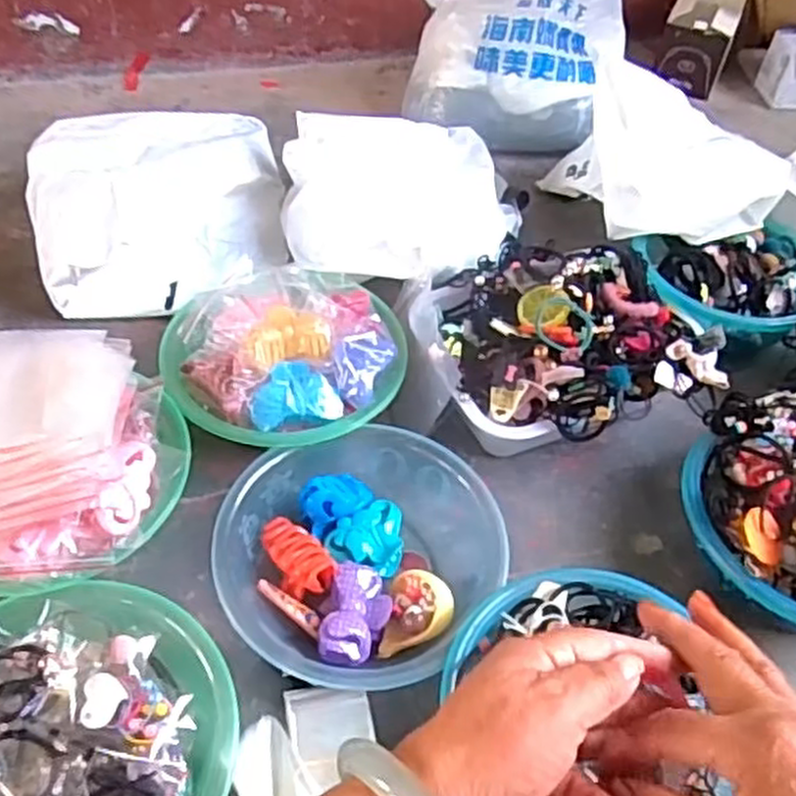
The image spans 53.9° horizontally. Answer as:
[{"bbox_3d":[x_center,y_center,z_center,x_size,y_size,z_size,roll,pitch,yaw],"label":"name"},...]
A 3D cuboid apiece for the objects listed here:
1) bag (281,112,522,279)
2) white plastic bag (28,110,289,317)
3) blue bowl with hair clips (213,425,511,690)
[{"bbox_3d":[0.009,-0.240,0.934,0.284,0.078,0.250,-1,49,-5],"label":"bag"},{"bbox_3d":[-0.280,-0.247,0.926,0.276,0.138,0.316,-5,50,-9],"label":"white plastic bag"},{"bbox_3d":[-0.035,0.135,0.682,0.236,0.074,0.225,2,49,-3],"label":"blue bowl with hair clips"}]

